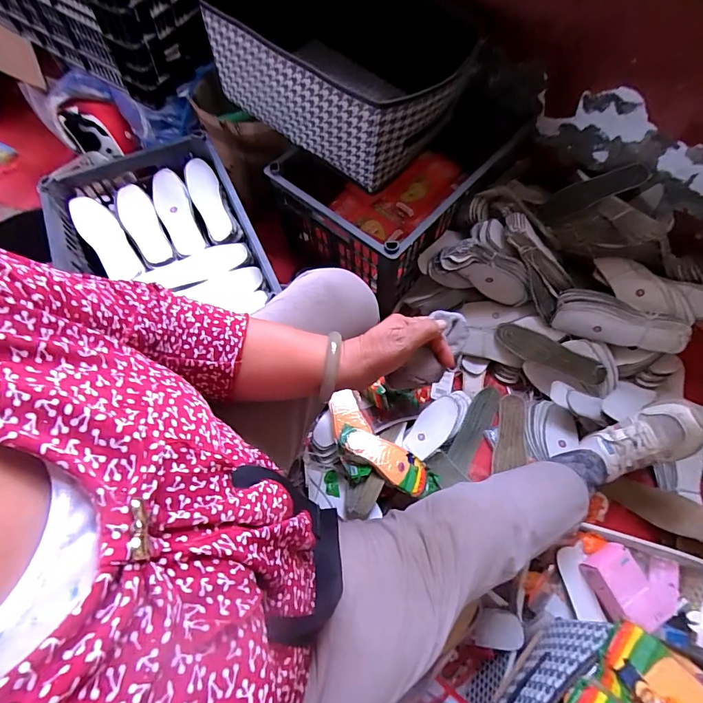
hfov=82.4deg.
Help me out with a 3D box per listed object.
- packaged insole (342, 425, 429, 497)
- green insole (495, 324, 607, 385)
[{"bbox_3d":[0.059,0.201,0.751,0.177,0.030,0.071,24,66,12],"label":"packaged insole"},{"bbox_3d":[0.405,0.004,0.825,0.217,0.026,0.062,27,66,14],"label":"green insole"}]

